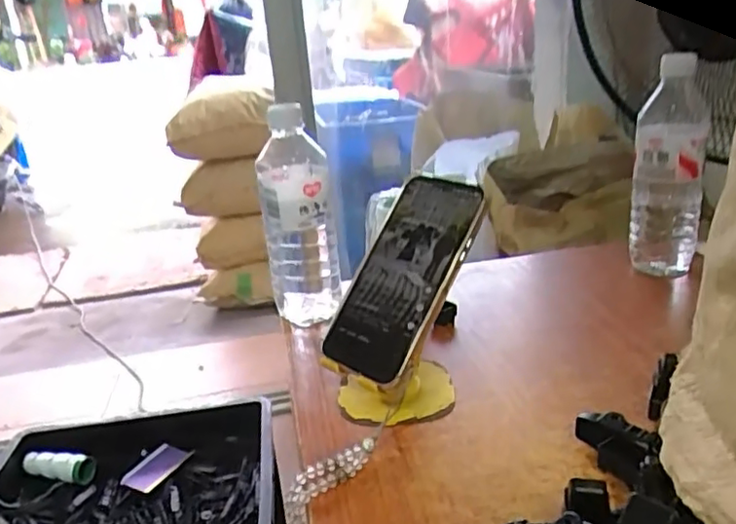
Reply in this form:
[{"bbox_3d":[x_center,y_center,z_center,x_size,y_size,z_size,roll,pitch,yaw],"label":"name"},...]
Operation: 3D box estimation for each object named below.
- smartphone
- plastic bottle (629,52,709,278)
[{"bbox_3d":[0.028,0.010,0.470,0.078,0.163,0.016,18,-15,41],"label":"smartphone"},{"bbox_3d":[0.314,-0.092,0.647,0.064,0.230,0.054,5,22,23],"label":"plastic bottle"}]

